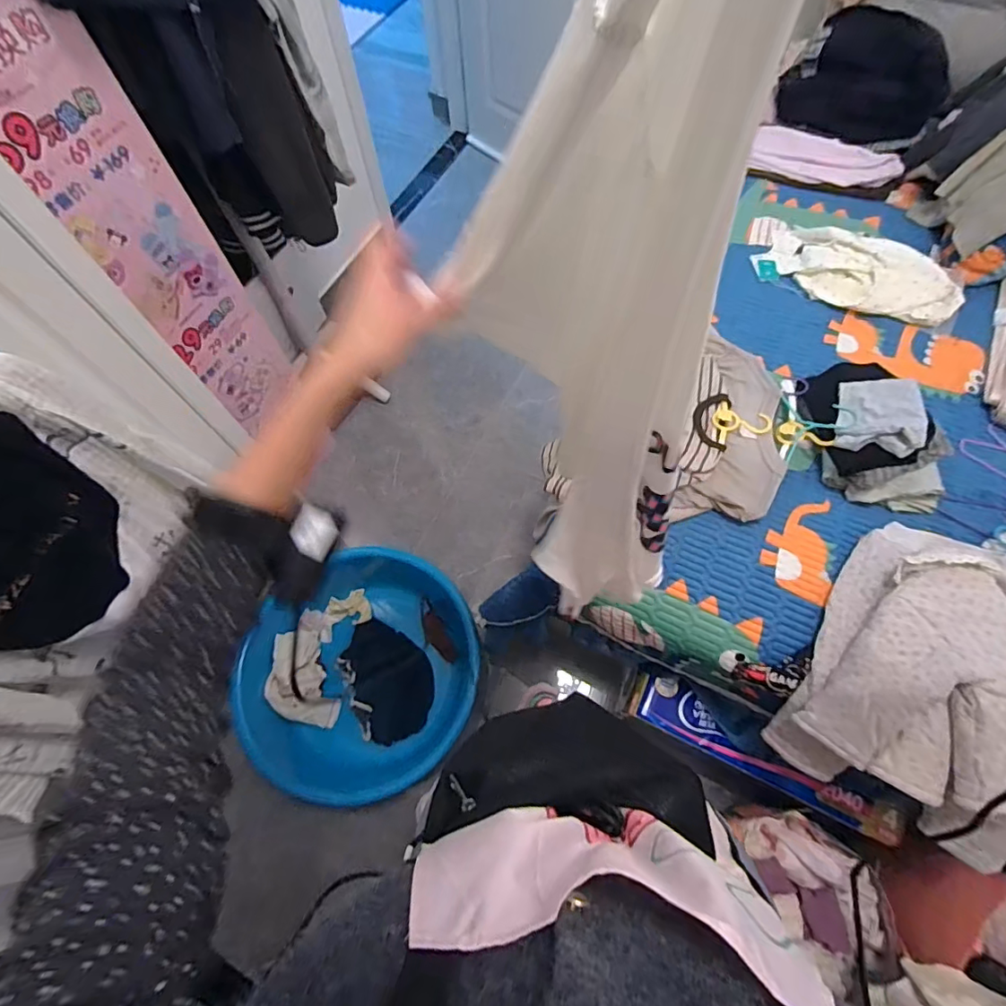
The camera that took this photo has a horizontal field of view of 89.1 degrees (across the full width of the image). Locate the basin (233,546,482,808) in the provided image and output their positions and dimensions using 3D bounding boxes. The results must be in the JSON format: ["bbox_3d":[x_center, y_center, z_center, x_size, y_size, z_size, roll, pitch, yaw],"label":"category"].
[{"bbox_3d":[-0.373,0.427,1.322,0.551,0.234,0.629,39,72,17],"label":"basin"}]

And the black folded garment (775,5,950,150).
[{"bbox_3d":[0.933,-1.098,1.316,0.226,0.202,0.382,-42,71,-16],"label":"black folded garment"}]

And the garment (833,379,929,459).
[{"bbox_3d":[0.709,-0.164,0.961,0.134,0.030,0.154,1,73,42],"label":"garment"}]

